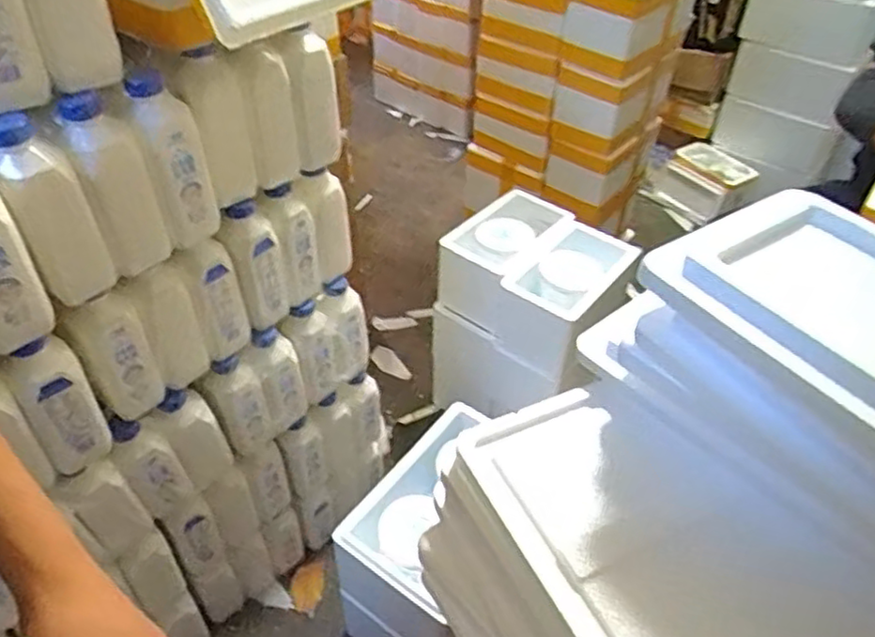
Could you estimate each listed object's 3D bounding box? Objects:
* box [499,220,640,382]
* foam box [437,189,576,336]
[{"bbox_3d":[0.258,-0.048,1.389,0.176,0.177,0.291,26,48,24],"label":"box"},{"bbox_3d":[0.140,-0.133,1.457,0.183,0.171,0.273,32,50,28],"label":"foam box"}]

